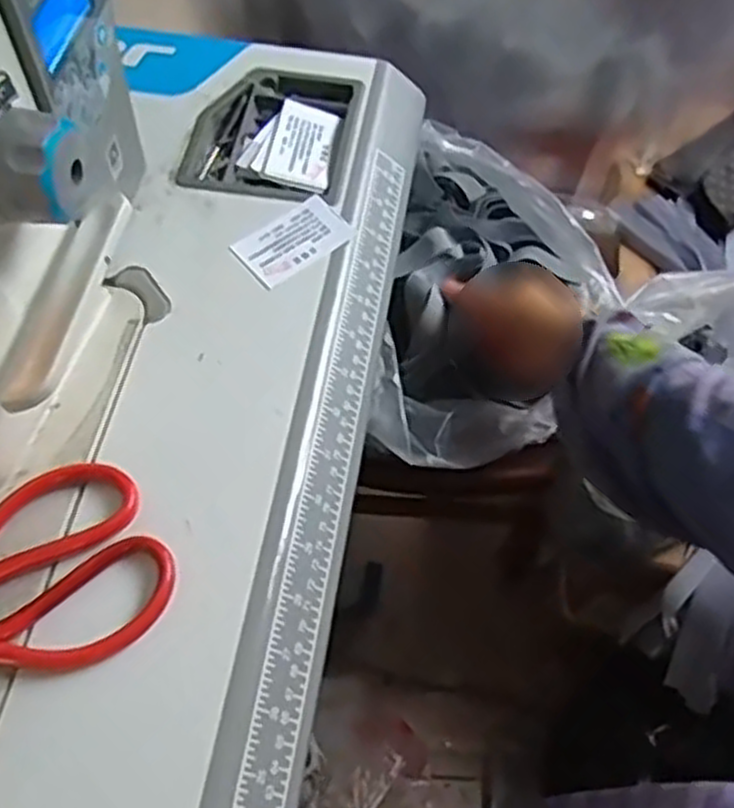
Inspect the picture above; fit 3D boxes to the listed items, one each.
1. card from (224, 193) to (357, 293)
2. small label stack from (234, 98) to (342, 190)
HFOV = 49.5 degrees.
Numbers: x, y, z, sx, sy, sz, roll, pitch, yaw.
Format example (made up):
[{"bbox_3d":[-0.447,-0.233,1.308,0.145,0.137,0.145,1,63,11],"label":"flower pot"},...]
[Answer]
[{"bbox_3d":[-0.043,-0.097,0.466,0.066,0.004,0.039,-37,67,-21],"label":"card"},{"bbox_3d":[-0.046,-0.166,0.505,0.056,0.004,0.071,15,60,7],"label":"small label stack"}]

